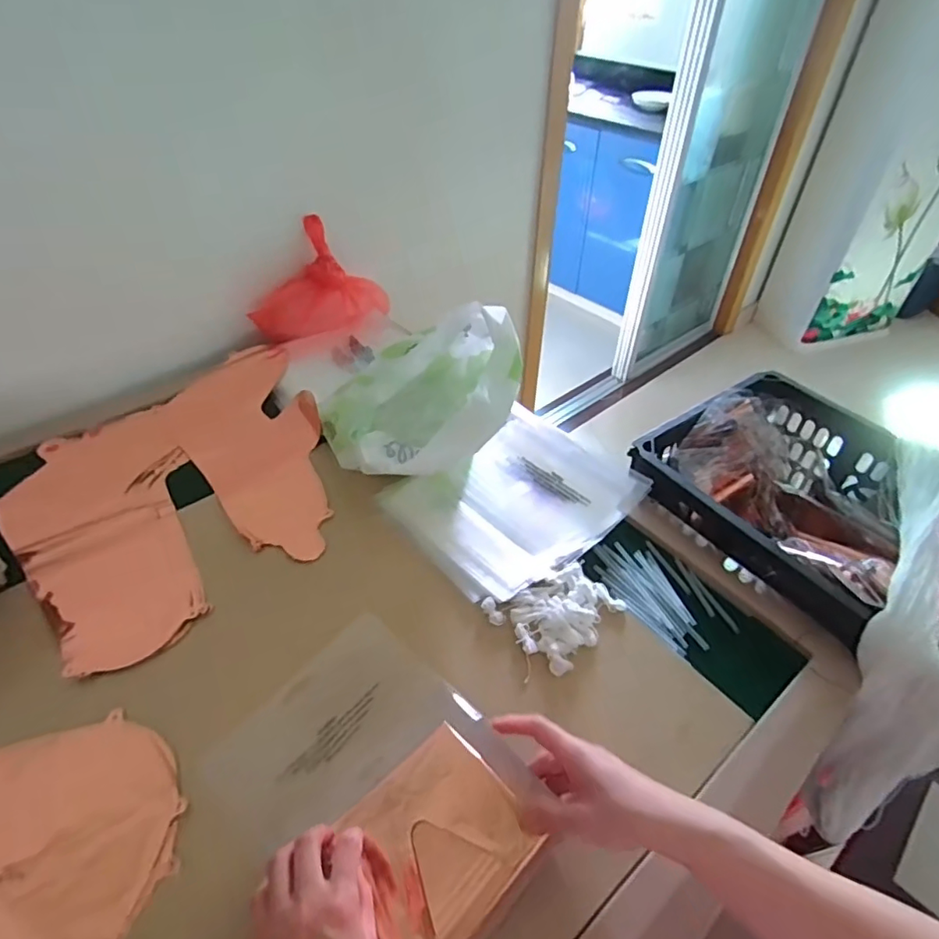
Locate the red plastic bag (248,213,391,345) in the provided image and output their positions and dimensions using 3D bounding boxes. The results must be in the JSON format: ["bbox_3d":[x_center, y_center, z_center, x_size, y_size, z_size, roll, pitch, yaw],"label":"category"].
[{"bbox_3d":[-0.250,-0.315,0.965,0.115,0.138,0.216,22,47,19],"label":"red plastic bag"}]

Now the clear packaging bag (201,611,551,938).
[{"bbox_3d":[-0.071,0.256,0.469,0.255,0.028,0.192,34,52,29],"label":"clear packaging bag"}]

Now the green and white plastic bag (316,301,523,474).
[{"bbox_3d":[-0.059,-0.092,0.720,0.241,0.157,0.211,-29,52,-28],"label":"green and white plastic bag"}]

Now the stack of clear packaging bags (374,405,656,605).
[{"bbox_3d":[0.060,0.030,0.698,0.269,0.020,0.212,-29,52,-28],"label":"stack of clear packaging bags"}]

